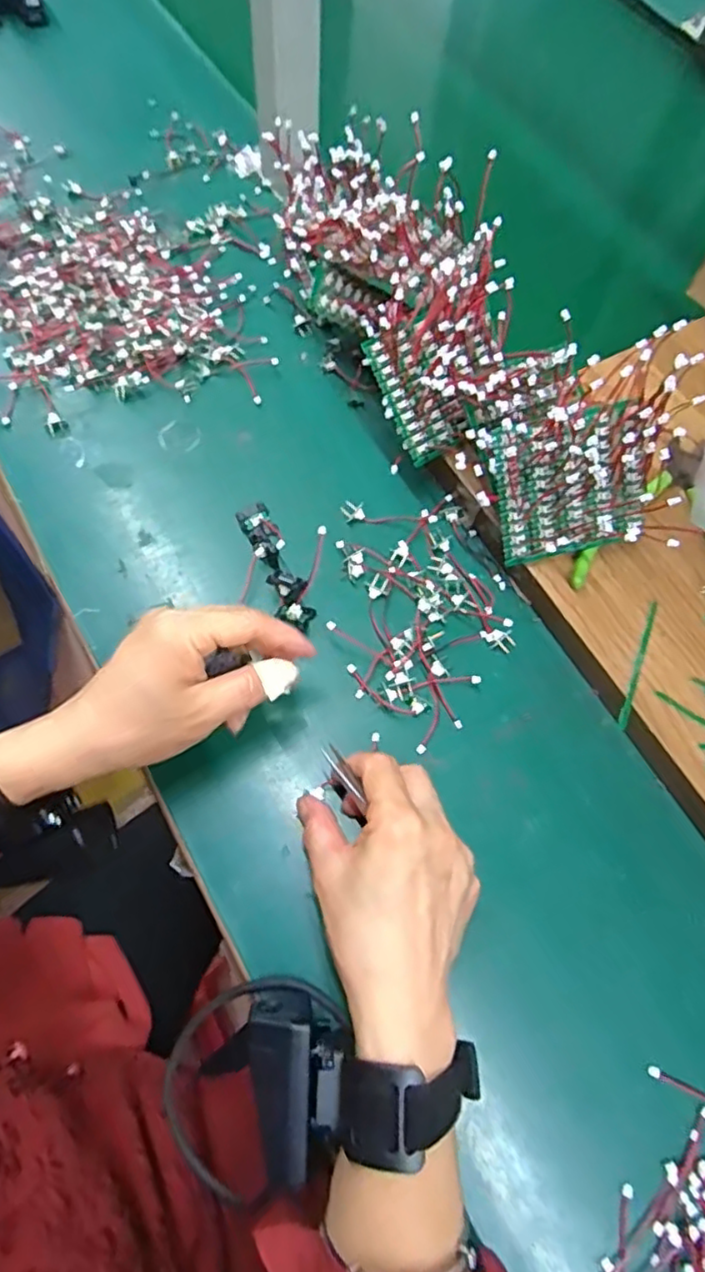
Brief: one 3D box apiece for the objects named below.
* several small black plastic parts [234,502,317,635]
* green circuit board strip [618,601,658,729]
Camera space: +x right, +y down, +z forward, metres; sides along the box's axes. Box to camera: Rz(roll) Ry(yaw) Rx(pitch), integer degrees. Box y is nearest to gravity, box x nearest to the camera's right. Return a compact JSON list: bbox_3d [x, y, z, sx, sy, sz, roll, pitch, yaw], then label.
[{"bbox_3d":[-0.049,-0.046,0.416,0.023,0.016,0.093,-22,72,-6],"label":"several small black plastic parts"},{"bbox_3d":[0.169,0.015,0.381,0.005,0.004,0.084,21,73,8],"label":"green circuit board strip"}]

